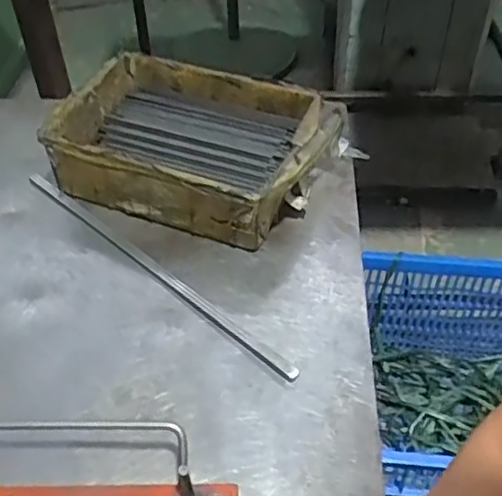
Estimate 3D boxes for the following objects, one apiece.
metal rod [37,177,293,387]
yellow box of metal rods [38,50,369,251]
[{"bbox_3d":[-0.096,0.016,0.586,0.351,0.007,0.012,33,55,26],"label":"metal rod"},{"bbox_3d":[-0.054,-0.108,0.644,0.263,0.068,0.185,17,49,14],"label":"yellow box of metal rods"}]

